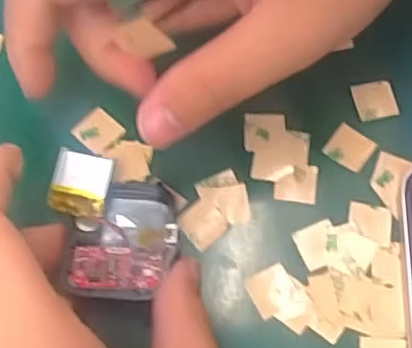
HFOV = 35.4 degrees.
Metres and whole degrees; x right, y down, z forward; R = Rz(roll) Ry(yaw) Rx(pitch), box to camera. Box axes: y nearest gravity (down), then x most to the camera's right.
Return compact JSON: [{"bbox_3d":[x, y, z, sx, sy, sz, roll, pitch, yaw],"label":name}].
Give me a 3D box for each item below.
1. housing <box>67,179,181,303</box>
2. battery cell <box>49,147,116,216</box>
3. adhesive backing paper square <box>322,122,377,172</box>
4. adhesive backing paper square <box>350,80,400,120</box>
[{"bbox_3d":[-0.029,0.022,0.223,0.037,0.013,0.043,-2,68,0],"label":"housing"},{"bbox_3d":[-0.043,0.003,0.222,0.020,0.004,0.021,12,82,5],"label":"battery cell"},{"bbox_3d":[0.054,-0.010,0.243,0.016,0.004,0.015,34,72,15],"label":"adhesive backing paper square"},{"bbox_3d":[0.065,-0.029,0.250,0.015,0.004,0.016,-11,71,0],"label":"adhesive backing paper square"}]

